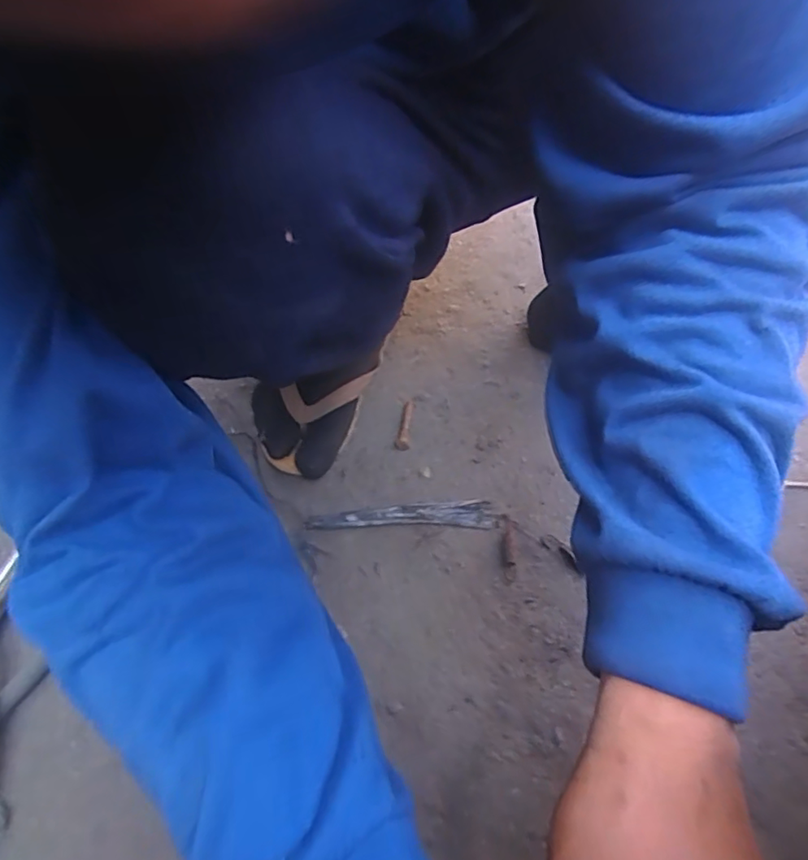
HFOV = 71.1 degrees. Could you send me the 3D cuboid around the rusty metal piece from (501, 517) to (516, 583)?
[{"bbox_3d":[0.087,0.097,0.468,0.011,0.007,0.059,2,53,2],"label":"rusty metal piece"}]

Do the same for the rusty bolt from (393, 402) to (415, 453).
[{"bbox_3d":[0.001,-0.005,0.540,0.013,0.010,0.057,5,53,4],"label":"rusty bolt"}]

